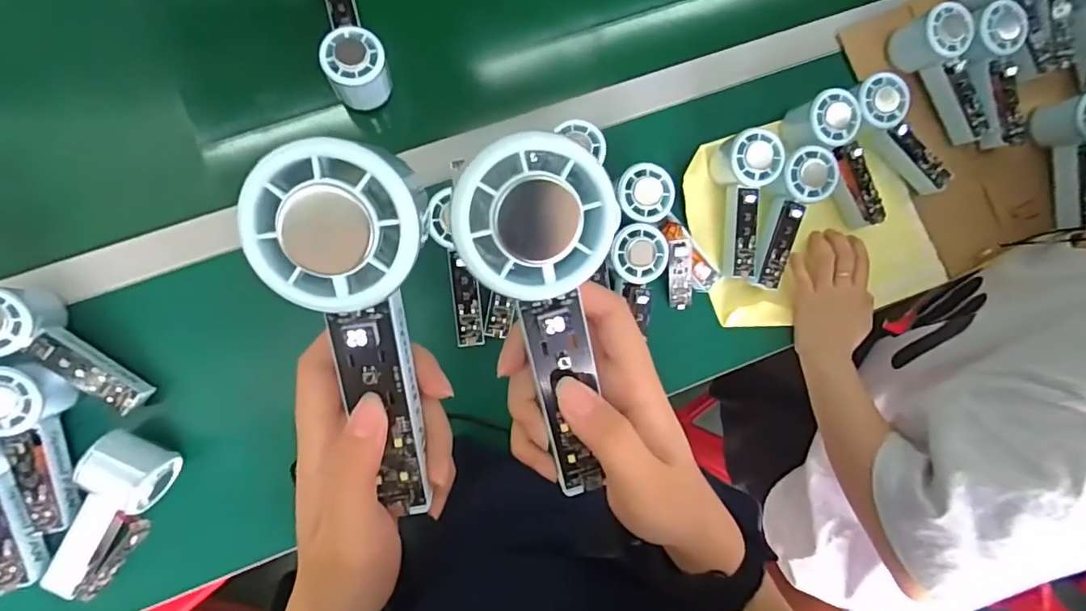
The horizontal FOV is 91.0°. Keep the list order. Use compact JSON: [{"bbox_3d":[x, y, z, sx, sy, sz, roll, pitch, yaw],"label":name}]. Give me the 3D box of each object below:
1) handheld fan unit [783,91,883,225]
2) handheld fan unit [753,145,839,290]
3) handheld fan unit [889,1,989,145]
[{"bbox_3d":[0.326,-0.158,0.579,0.060,0.055,0.147,-38,94,-7],"label":"handheld fan unit"},{"bbox_3d":[0.257,-0.094,0.572,0.058,0.045,0.152,15,99,-7],"label":"handheld fan unit"},{"bbox_3d":[0.455,-0.255,0.600,0.055,0.060,0.150,-27,92,-8],"label":"handheld fan unit"}]

